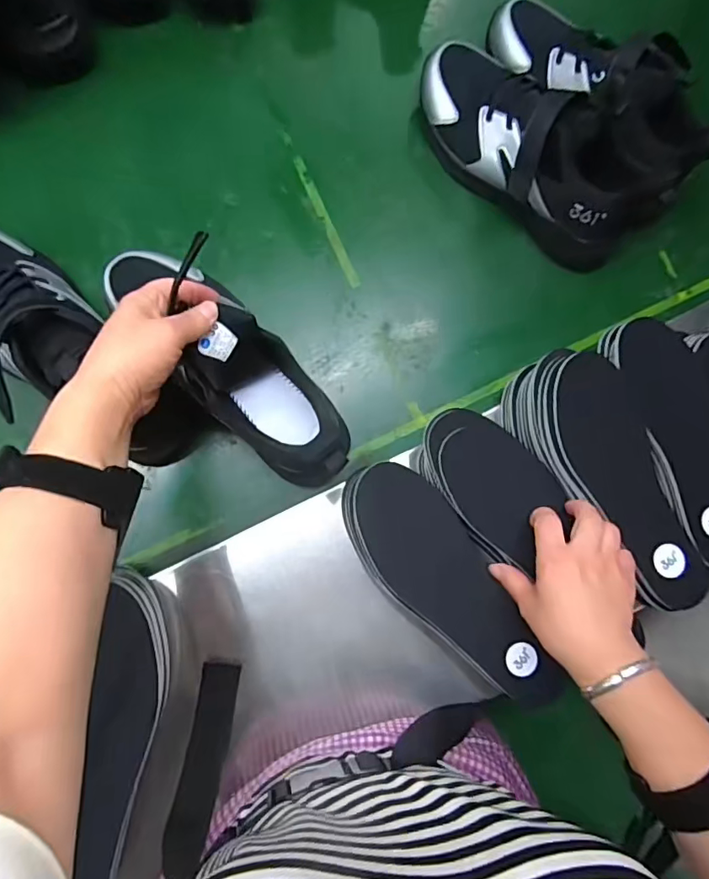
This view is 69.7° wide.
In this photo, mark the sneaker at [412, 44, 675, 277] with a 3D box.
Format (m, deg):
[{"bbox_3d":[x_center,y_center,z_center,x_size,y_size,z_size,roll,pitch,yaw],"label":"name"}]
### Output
[{"bbox_3d":[0.169,-0.282,0.488,0.260,0.104,0.095,45,82,-1],"label":"sneaker"}]

